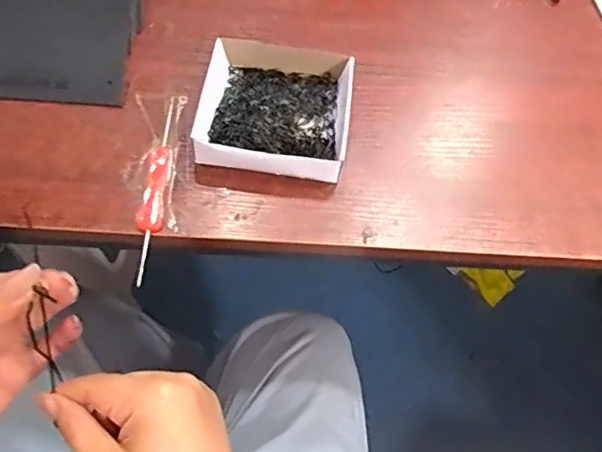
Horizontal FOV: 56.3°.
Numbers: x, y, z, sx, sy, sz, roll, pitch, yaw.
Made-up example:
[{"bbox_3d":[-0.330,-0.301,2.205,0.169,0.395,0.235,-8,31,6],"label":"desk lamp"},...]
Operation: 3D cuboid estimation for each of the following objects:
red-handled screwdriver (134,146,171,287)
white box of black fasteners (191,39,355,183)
[{"bbox_3d":[-0.099,-0.009,0.375,0.017,0.014,0.095,1,63,-3],"label":"red-handled screwdriver"},{"bbox_3d":[-0.017,-0.086,0.406,0.102,0.033,0.107,7,62,0],"label":"white box of black fasteners"}]

